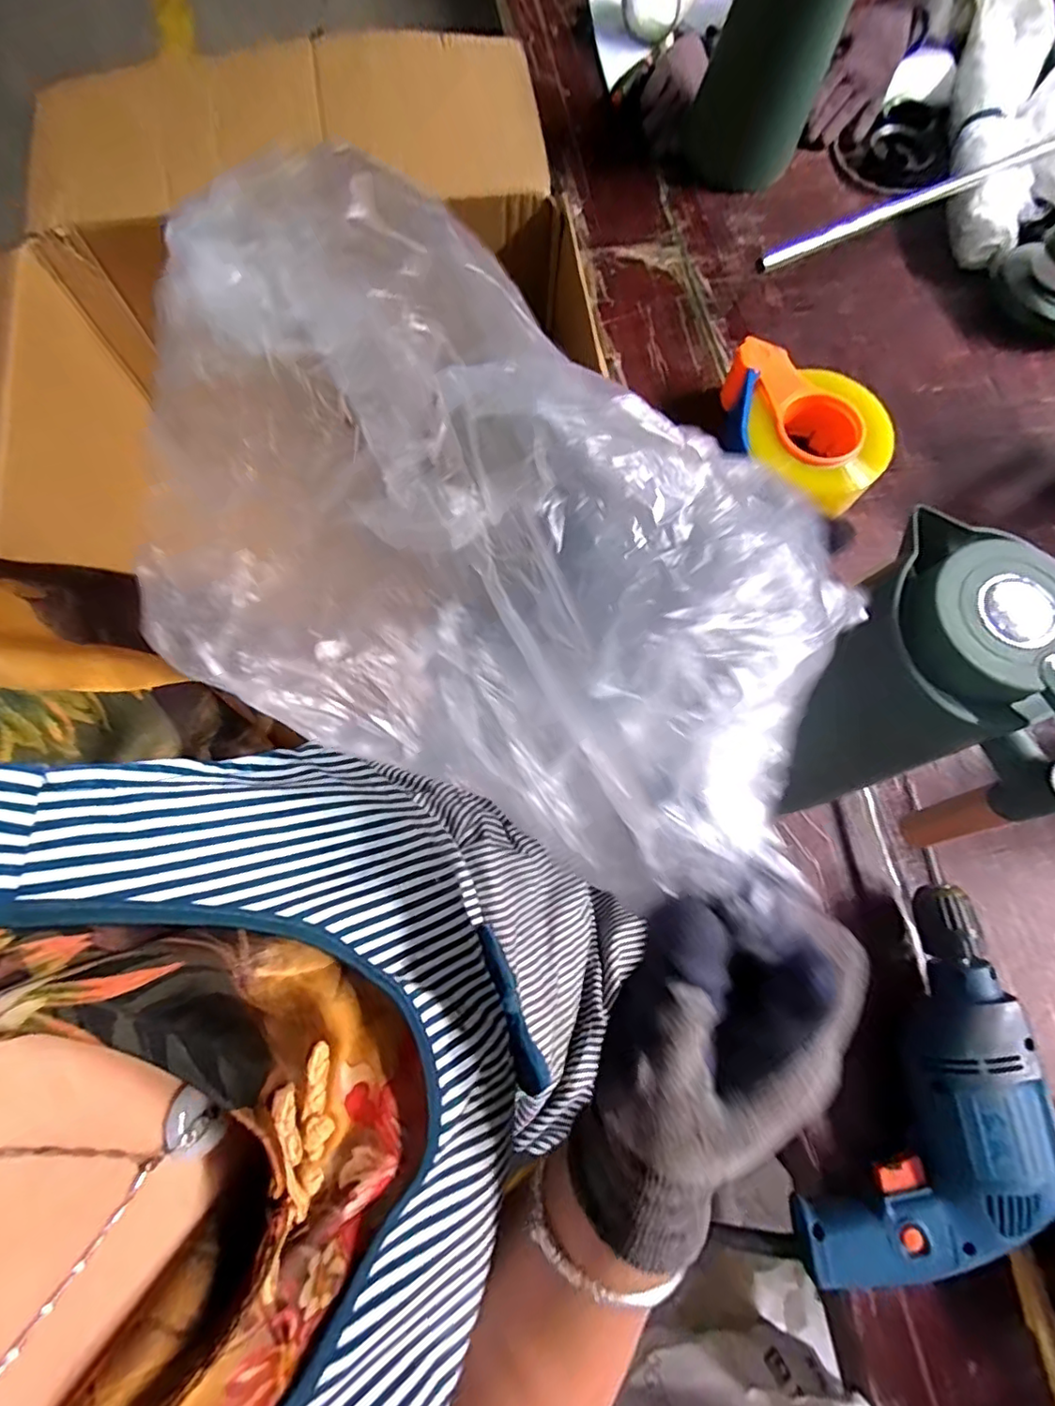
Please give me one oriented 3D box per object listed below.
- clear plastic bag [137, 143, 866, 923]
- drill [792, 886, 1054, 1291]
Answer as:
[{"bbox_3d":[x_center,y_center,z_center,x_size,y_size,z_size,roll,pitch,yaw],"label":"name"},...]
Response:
[{"bbox_3d":[-0.010,-0.033,0.163,0.210,0.040,0.132,32,118,0],"label":"clear plastic bag"},{"bbox_3d":[0.296,0.280,0.389,0.127,0.064,0.268,28,75,6],"label":"drill"}]

